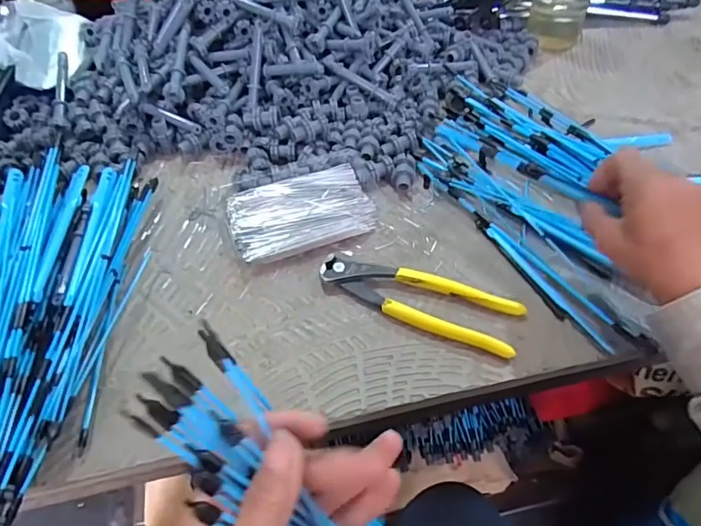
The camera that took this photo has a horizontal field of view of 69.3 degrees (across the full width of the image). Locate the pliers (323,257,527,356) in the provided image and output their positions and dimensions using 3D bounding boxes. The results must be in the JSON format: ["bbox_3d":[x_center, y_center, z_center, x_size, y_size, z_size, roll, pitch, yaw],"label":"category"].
[{"bbox_3d":[0.053,0.031,0.414,0.164,0.013,0.049,16,54,14],"label":"pliers"}]

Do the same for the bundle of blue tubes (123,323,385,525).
[{"bbox_3d":[0.005,0.145,0.250,0.268,0.043,0.059,49,60,-18],"label":"bundle of blue tubes"}]

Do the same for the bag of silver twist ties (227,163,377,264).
[{"bbox_3d":[-0.047,-0.047,0.476,0.127,0.014,0.080,-18,53,-12],"label":"bag of silver twist ties"}]

